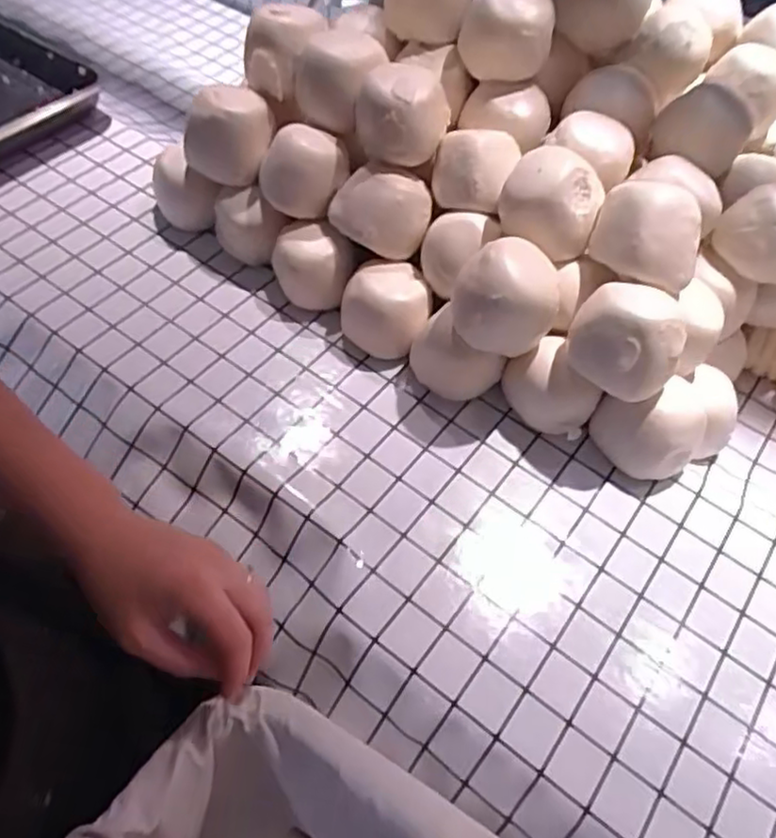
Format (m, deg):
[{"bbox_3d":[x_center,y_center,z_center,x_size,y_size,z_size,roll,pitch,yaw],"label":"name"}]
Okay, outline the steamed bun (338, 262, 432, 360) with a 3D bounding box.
[{"bbox_3d":[-0.003,-0.102,0.670,0.082,0.067,0.077,3,54,-3],"label":"steamed bun"}]

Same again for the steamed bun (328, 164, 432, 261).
[{"bbox_3d":[-0.007,-0.201,0.658,0.098,0.060,0.068,7,54,0],"label":"steamed bun"}]

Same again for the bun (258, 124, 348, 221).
[{"bbox_3d":[-0.082,-0.242,0.671,0.078,0.052,0.078,11,54,3],"label":"bun"}]

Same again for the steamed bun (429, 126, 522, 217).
[{"bbox_3d":[0.081,-0.234,0.642,0.075,0.052,0.083,11,54,3],"label":"steamed bun"}]

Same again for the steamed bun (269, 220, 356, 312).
[{"bbox_3d":[-0.075,-0.147,0.686,0.057,0.069,0.080,-34,63,-24],"label":"steamed bun"}]

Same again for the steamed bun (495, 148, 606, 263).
[{"bbox_3d":[0.145,-0.194,0.600,0.083,0.059,0.074,24,56,12],"label":"steamed bun"}]

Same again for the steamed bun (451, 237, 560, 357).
[{"bbox_3d":[0.101,-0.107,0.587,0.088,0.073,0.075,6,54,-1],"label":"steamed bun"}]

